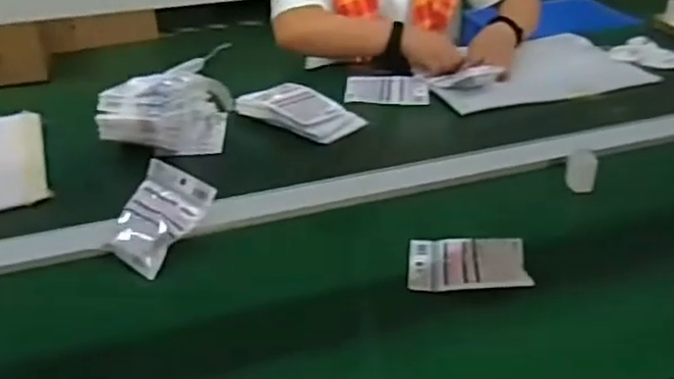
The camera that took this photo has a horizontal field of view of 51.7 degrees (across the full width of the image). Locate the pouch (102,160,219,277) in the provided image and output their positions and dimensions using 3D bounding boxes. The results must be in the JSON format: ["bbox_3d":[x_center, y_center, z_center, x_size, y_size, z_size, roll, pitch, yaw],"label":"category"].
[{"bbox_3d":[-0.222,0.029,0.843,0.096,0.028,0.133,31,69,21],"label":"pouch"}]

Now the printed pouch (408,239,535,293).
[{"bbox_3d":[0.153,0.085,0.819,0.134,0.019,0.096,1,29,7],"label":"printed pouch"}]

